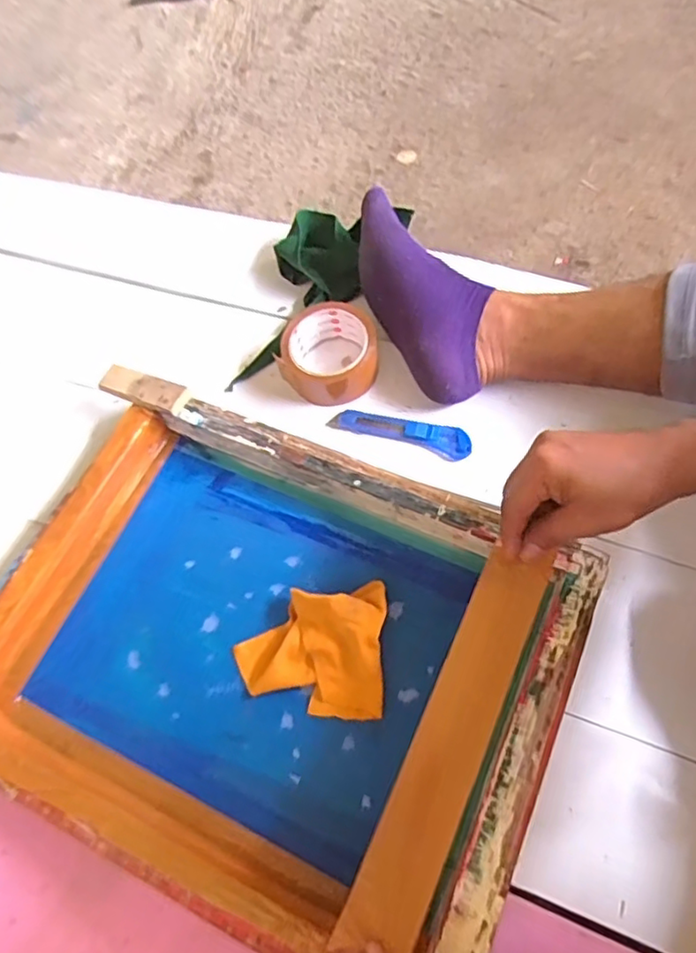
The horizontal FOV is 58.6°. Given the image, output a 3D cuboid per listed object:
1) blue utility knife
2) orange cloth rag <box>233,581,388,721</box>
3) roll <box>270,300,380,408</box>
[{"bbox_3d":[0.054,-0.046,0.627,0.142,0.020,0.032,18,68,11],"label":"blue utility knife"},{"bbox_3d":[-0.033,0.143,0.530,0.129,0.040,0.111,3,66,4],"label":"orange cloth rag"},{"bbox_3d":[-0.020,-0.128,0.646,0.101,0.049,0.093,-1,66,3],"label":"roll"}]

